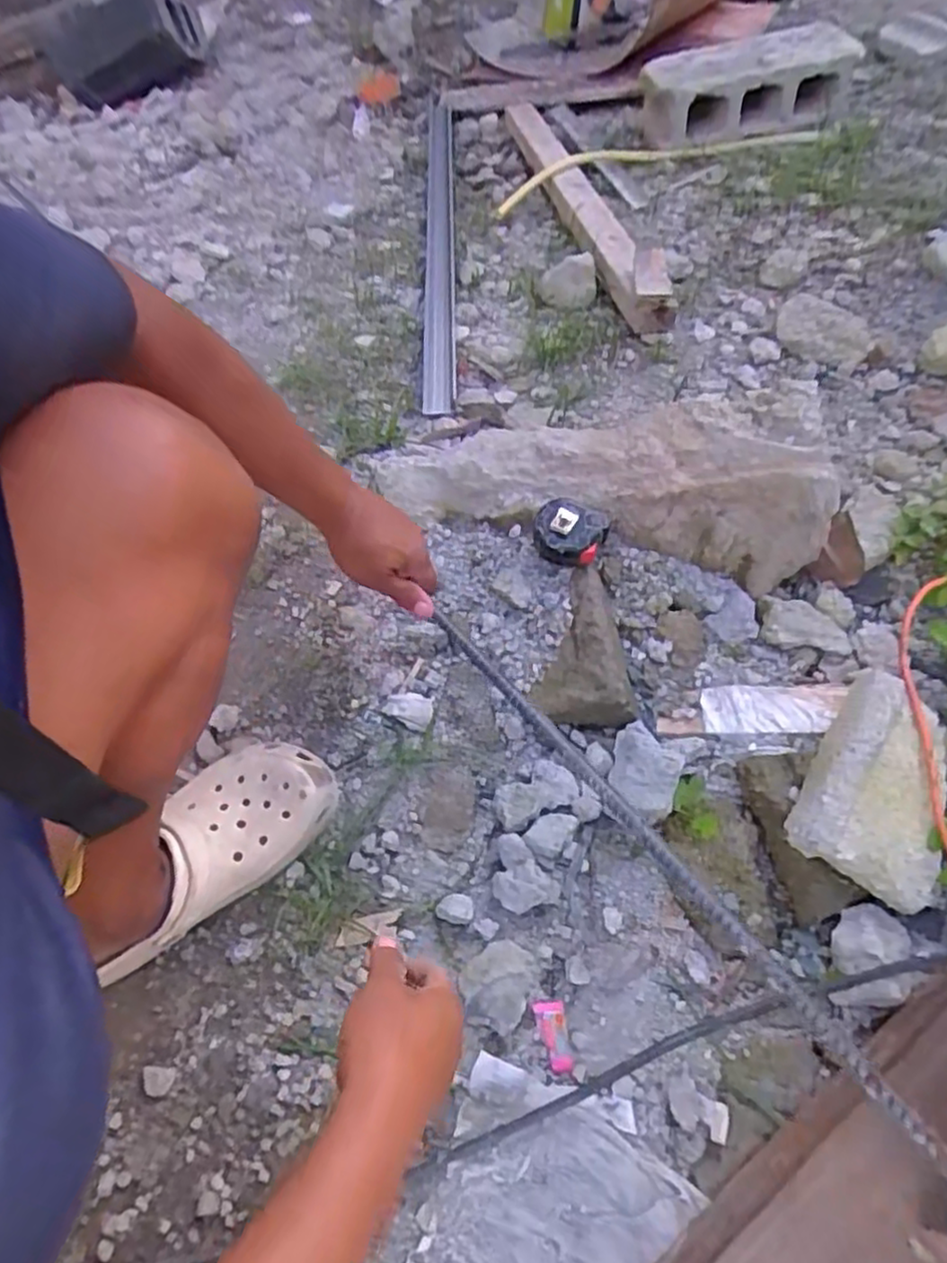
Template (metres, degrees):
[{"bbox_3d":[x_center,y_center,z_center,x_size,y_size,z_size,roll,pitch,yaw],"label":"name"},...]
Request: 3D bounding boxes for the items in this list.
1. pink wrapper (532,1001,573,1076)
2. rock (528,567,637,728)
[{"bbox_3d":[0.070,0.348,0.600,0.025,0.004,0.054,-10,60,-4],"label":"pink wrapper"},{"bbox_3d":[0.118,0.007,0.738,0.107,0.057,0.172,2,60,3],"label":"rock"}]

